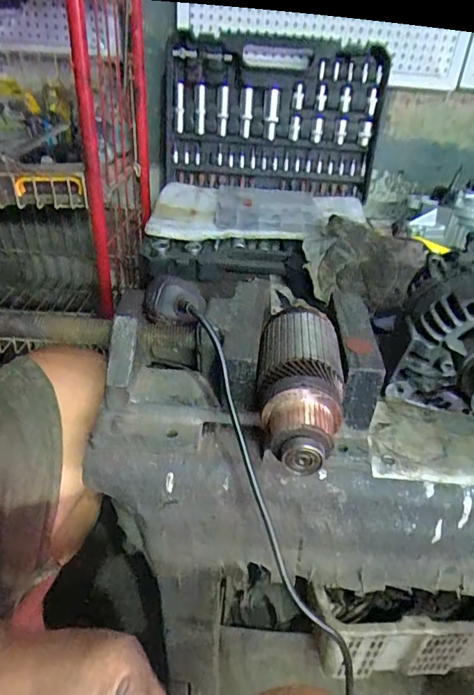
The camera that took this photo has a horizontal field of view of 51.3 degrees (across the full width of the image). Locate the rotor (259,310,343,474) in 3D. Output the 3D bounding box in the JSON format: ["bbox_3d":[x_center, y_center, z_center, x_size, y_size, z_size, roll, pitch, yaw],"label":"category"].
[{"bbox_3d":[0.053,0.031,0.414,0.067,0.054,0.155,5,47,0],"label":"rotor"}]

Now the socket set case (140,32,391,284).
[{"bbox_3d":[0.057,-0.309,0.774,0.370,0.273,0.336,4,34,-1],"label":"socket set case"}]

